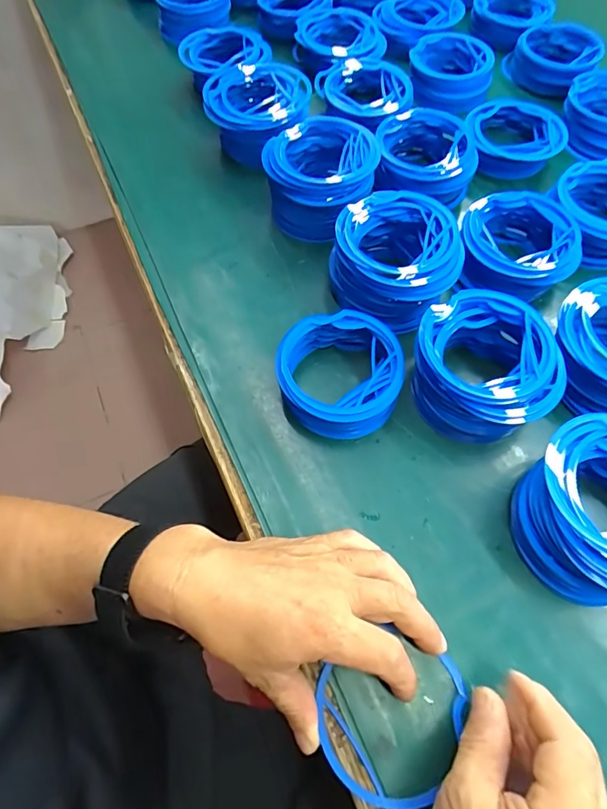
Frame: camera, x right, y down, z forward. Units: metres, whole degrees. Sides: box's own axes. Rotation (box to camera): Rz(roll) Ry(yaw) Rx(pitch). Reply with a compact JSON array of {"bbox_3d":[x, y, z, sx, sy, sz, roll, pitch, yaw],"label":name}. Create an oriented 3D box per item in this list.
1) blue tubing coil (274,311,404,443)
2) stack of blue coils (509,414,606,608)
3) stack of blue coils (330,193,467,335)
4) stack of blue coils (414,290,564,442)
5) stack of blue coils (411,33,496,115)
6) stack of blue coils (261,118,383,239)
[{"bbox_3d":[0.029,-0.024,0.374,0.096,0.036,0.094,-1,63,1],"label":"blue tubing coil"},{"bbox_3d":[0.203,0.073,0.315,0.104,0.052,0.111,39,70,18],"label":"stack of blue coils"},{"bbox_3d":[0.080,-0.126,0.409,0.110,0.061,0.107,23,66,12],"label":"stack of blue coils"},{"bbox_3d":[0.141,-0.029,0.365,0.099,0.055,0.111,-6,63,-2],"label":"stack of blue coils"},{"bbox_3d":[0.182,-0.416,0.584,0.093,0.054,0.078,1,63,2],"label":"stack of blue coils"},{"bbox_3d":[0.016,-0.221,0.457,0.107,0.064,0.098,2,63,2],"label":"stack of blue coils"}]

